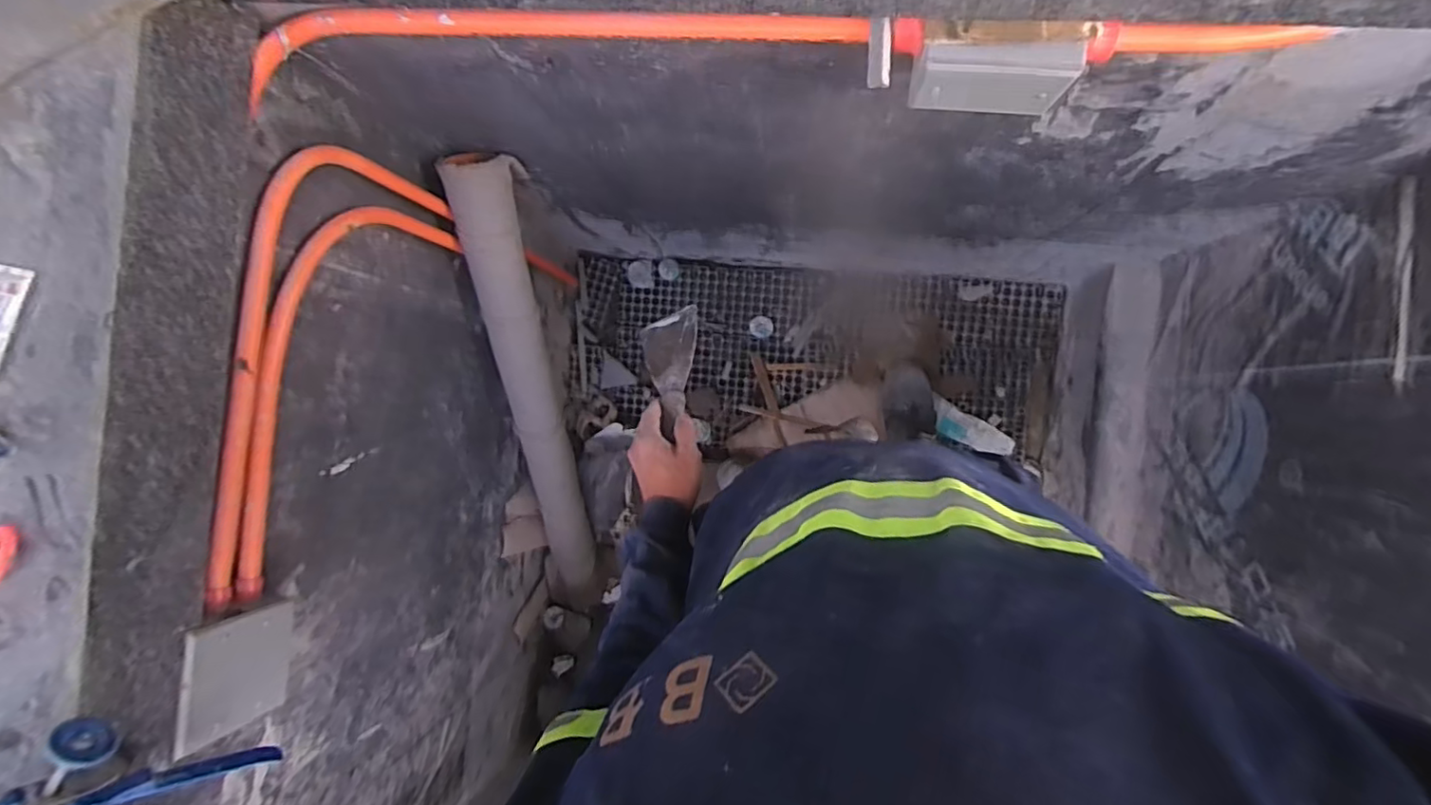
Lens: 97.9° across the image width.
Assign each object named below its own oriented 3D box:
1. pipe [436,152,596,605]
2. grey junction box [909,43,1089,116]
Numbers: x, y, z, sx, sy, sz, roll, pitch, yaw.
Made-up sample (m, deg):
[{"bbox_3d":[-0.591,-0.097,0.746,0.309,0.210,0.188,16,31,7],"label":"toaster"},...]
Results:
[{"bbox_3d":[-0.349,0.058,1.266,0.109,0.094,1.090,6,130,8],"label":"pipe"},{"bbox_3d":[0.222,-0.260,0.502,0.119,0.064,0.033,5,90,8],"label":"grey junction box"}]

